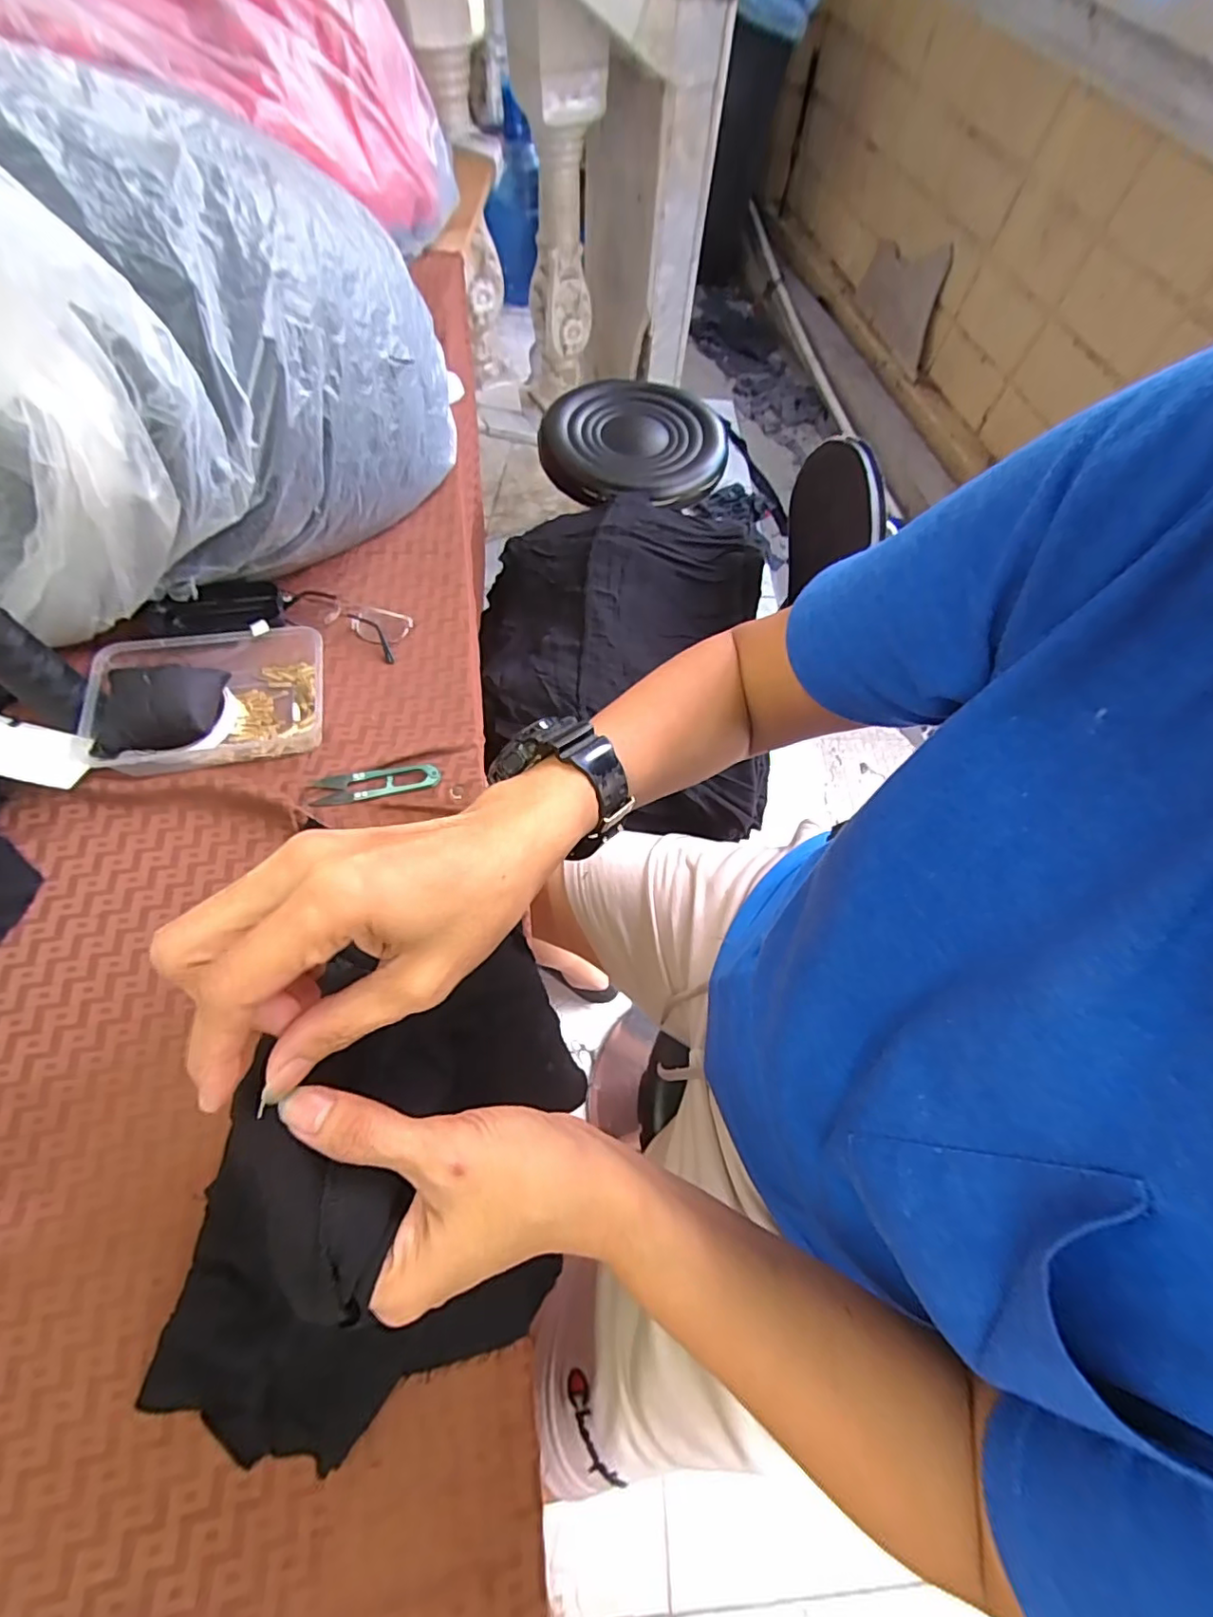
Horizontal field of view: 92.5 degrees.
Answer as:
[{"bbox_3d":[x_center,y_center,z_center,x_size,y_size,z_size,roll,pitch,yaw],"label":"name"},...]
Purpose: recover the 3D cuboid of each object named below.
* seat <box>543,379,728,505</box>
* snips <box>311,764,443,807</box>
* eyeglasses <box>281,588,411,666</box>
[{"bbox_3d":[0.048,-0.620,0.976,0.295,0.044,0.289,2,64,-3],"label":"seat"},{"bbox_3d":[-0.190,-0.021,0.478,0.101,0.004,0.027,-8,63,-8],"label":"snips"},{"bbox_3d":[-0.249,-0.179,0.548,0.119,0.020,0.044,17,62,6],"label":"eyeglasses"}]

